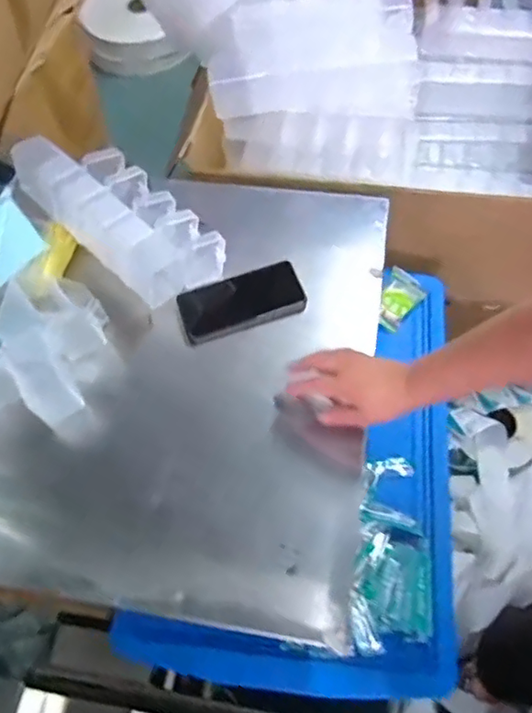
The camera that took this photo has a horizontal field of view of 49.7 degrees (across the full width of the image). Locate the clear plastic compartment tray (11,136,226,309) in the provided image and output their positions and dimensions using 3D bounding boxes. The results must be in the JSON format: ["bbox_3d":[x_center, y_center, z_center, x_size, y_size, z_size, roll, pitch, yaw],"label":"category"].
[{"bbox_3d":[-0.213,-0.204,0.773,0.324,0.095,0.117,38,72,20],"label":"clear plastic compartment tray"}]

